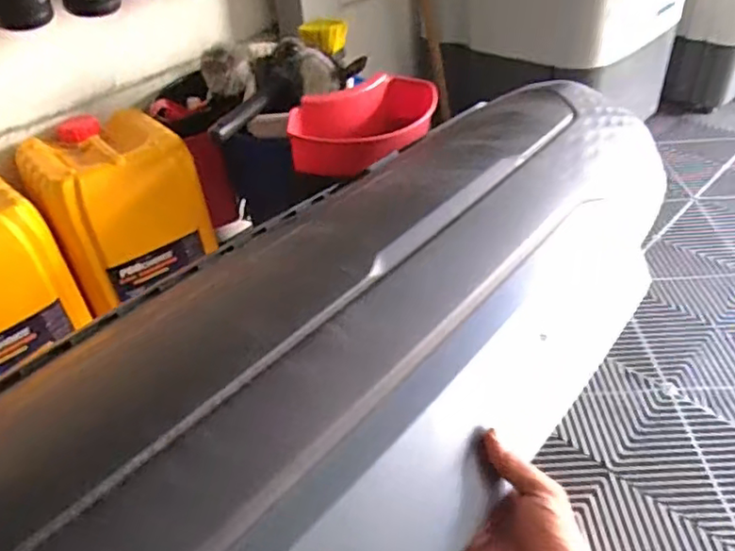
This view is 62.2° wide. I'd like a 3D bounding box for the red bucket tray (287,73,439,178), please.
[{"bbox_3d":[-0.006,-0.238,0.989,0.256,0.098,0.091,-17,41,-15],"label":"red bucket tray"}]

